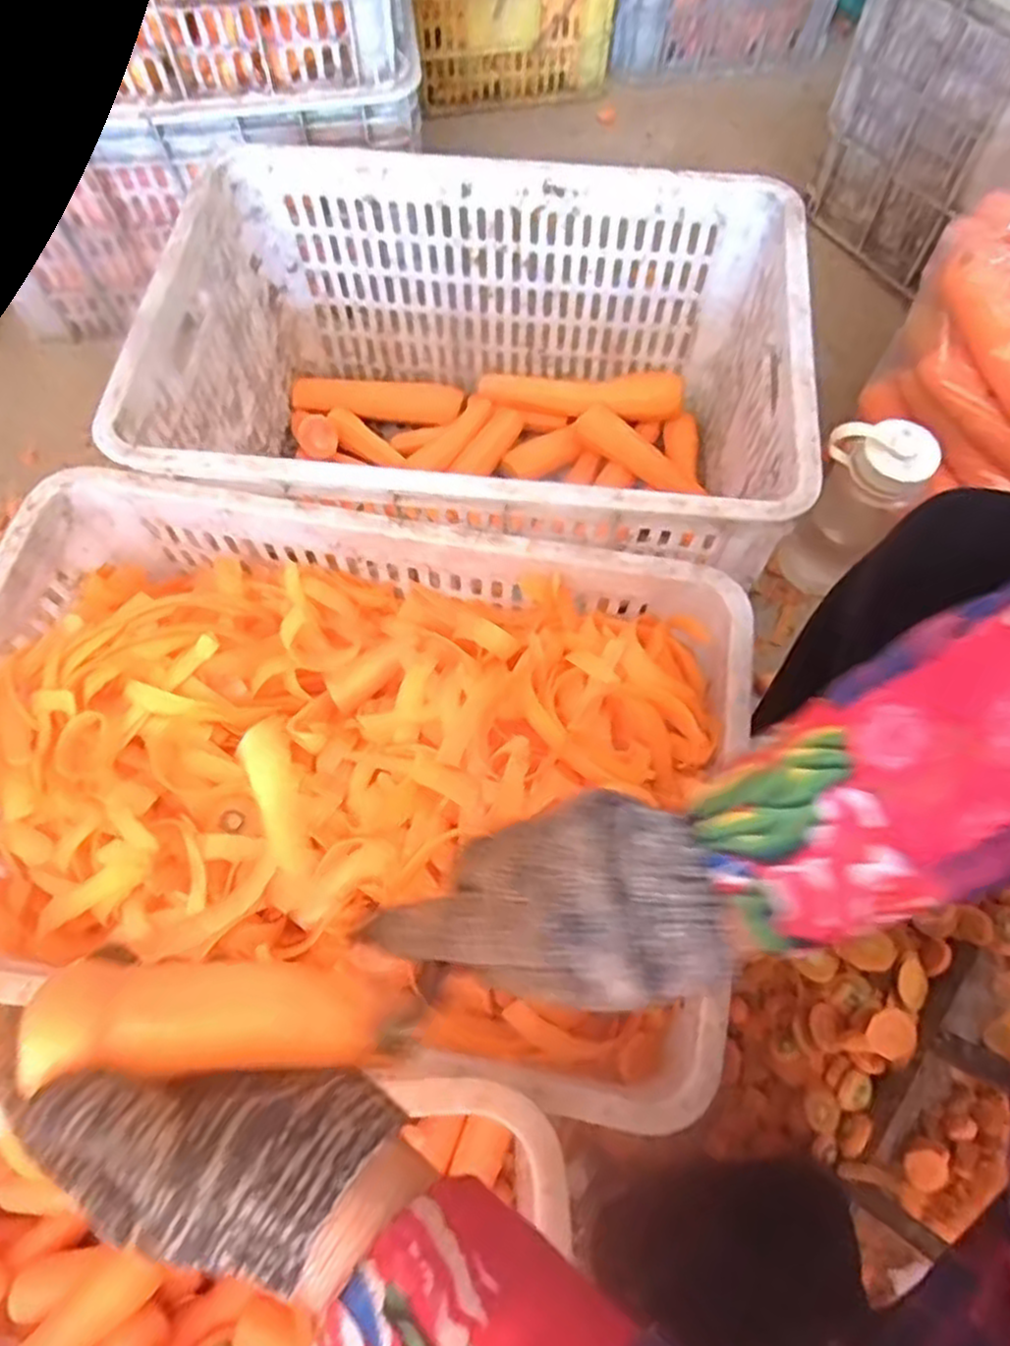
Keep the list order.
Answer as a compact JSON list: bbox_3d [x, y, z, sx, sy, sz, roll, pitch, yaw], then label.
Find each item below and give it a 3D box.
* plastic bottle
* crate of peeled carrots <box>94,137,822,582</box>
[{"bbox_3d":[0.332,-0.161,0.742,0.087,0.187,0.074,35,71,14],"label":"plastic bottle"},{"bbox_3d":[-0.025,-0.236,0.720,0.508,0.284,0.341,6,66,3],"label":"crate of peeled carrots"}]

